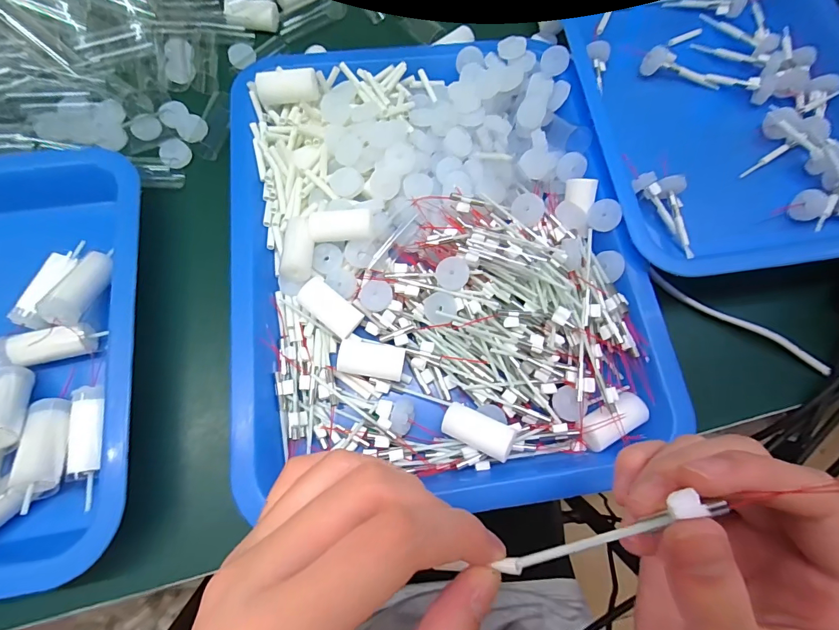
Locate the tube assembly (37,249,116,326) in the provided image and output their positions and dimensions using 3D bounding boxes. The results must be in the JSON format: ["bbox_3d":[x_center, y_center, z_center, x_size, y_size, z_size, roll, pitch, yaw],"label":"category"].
[{"bbox_3d":[-0.210,-0.020,0.253,0.017,0.015,0.056,9,56,2],"label":"tube assembly"}]

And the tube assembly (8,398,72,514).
[{"bbox_3d":[-0.205,0.073,0.222,0.017,0.016,0.061,-18,57,-6],"label":"tube assembly"}]

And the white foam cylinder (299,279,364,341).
[{"bbox_3d":[-0.056,-0.004,0.259,0.039,0.019,0.022,38,74,9],"label":"white foam cylinder"}]

